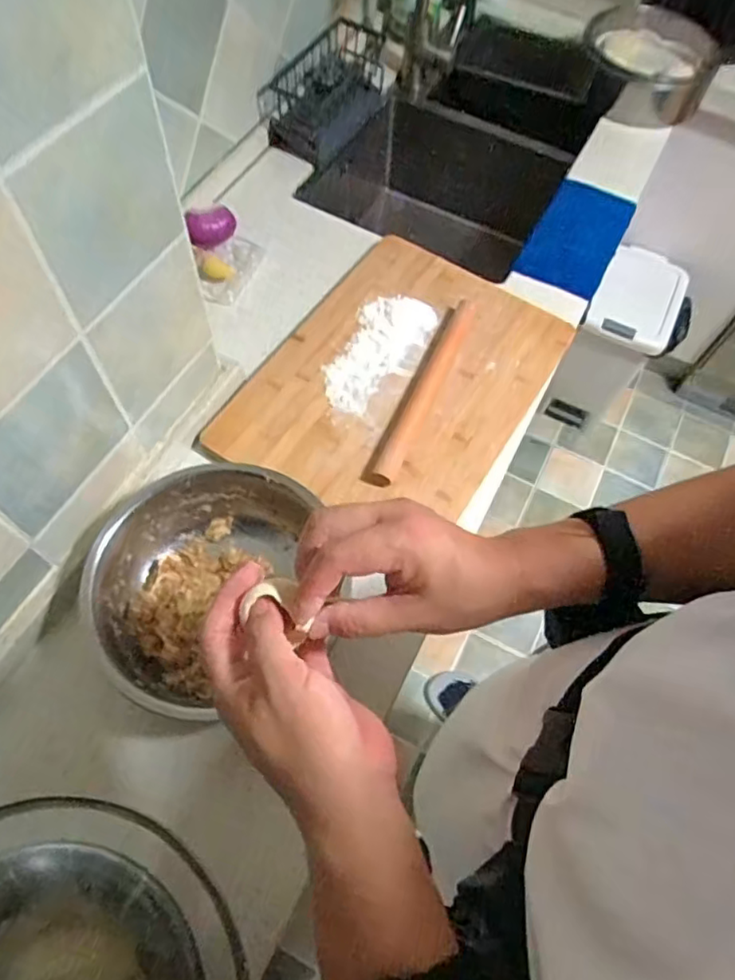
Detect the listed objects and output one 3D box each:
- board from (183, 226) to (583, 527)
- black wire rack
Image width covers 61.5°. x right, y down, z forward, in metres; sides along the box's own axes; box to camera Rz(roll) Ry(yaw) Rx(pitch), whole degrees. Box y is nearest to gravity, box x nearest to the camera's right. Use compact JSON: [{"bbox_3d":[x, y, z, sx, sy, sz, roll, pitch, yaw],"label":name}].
[{"bbox_3d":[0.044,-0.149,0.811,0.319,0.020,0.437,31,65,11],"label":"board"},{"bbox_3d":[-0.073,-0.681,1.062,0.091,0.121,0.278,32,65,12],"label":"black wire rack"}]

